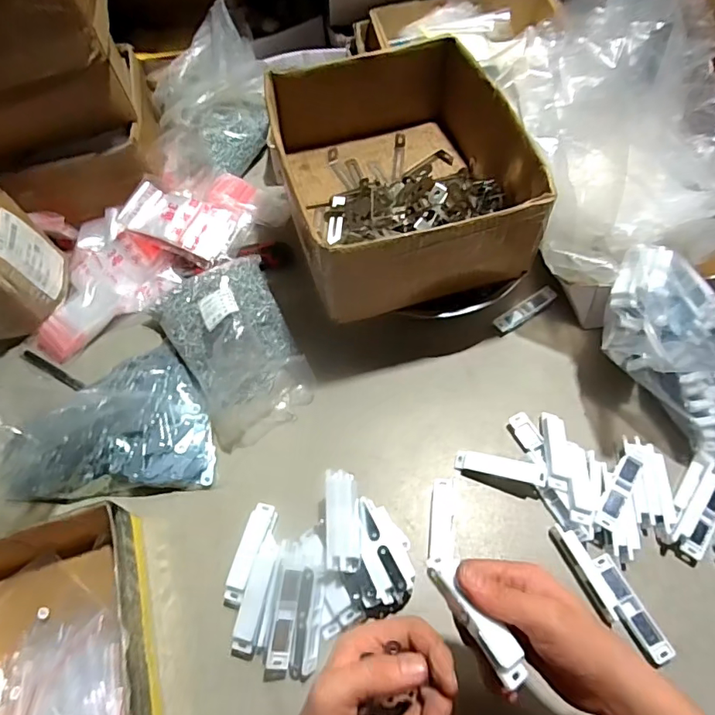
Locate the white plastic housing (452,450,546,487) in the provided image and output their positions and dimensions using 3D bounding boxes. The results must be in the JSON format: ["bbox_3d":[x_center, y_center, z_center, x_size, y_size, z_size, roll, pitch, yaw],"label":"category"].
[{"bbox_3d":[0.153,0.117,0.547,0.094,0.006,0.025,8,56,20],"label":"white plastic housing"}]

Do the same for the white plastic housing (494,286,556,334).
[{"bbox_3d":[0.217,-0.063,0.660,0.097,0.012,0.021,-32,63,-14],"label":"white plastic housing"}]

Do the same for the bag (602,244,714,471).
[{"bbox_3d":[0.355,0.000,0.540,0.113,0.080,0.250,-36,96,-17],"label":"bag"}]

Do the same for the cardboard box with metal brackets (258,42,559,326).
[{"bbox_3d":[0.052,-0.217,0.604,0.247,0.116,0.302,-15,60,-5],"label":"cardboard box with metal brackets"}]

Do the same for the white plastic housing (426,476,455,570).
[{"bbox_3d":[0.088,0.171,0.531,0.025,0.004,0.091,5,60,6],"label":"white plastic housing"}]

